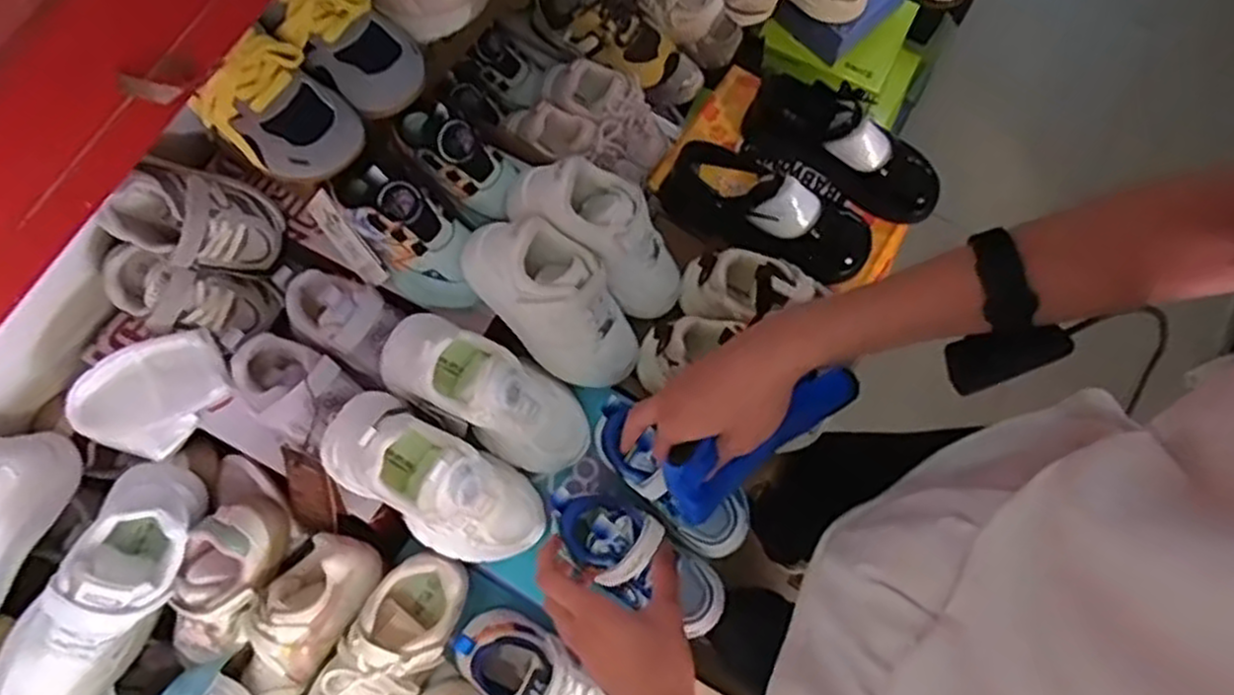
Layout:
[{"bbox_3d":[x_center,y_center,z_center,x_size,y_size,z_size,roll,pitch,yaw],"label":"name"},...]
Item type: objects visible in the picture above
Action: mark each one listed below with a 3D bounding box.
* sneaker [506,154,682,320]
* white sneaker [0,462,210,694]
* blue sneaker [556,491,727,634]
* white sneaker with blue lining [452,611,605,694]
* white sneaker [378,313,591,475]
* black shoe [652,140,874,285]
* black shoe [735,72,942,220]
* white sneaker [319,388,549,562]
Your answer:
[{"bbox_3d":[-0.003,-0.095,0.681,0.174,0.084,0.073,42,73,-29],"label":"sneaker"},{"bbox_3d":[-0.410,0.194,0.602,0.080,0.068,0.209,26,74,6],"label":"white sneaker"},{"bbox_3d":[0.015,0.172,0.637,0.160,0.075,0.061,34,75,-2],"label":"blue sneaker"},{"bbox_3d":[-0.060,0.281,0.640,0.155,0.054,0.068,33,75,8],"label":"white sneaker with blue lining"},{"bbox_3d":[-0.101,0.039,0.638,0.182,0.085,0.077,30,73,-18],"label":"white sneaker"},{"bbox_3d":[0.147,-0.133,0.741,0.202,0.071,0.074,28,74,7],"label":"black shoe"},{"bbox_3d":[0.230,-0.203,0.772,0.204,0.069,0.065,33,75,8],"label":"black shoe"},{"bbox_3d":[-0.147,0.104,0.615,0.175,0.114,0.087,33,75,8],"label":"white sneaker"}]

